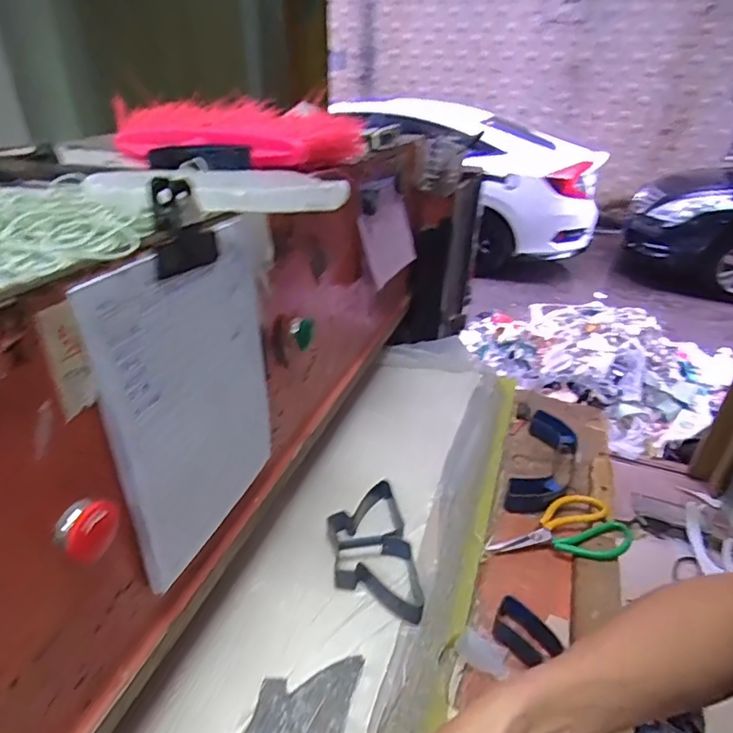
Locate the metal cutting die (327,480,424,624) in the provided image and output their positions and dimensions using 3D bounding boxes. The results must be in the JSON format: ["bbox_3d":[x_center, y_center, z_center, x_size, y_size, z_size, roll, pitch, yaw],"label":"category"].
[{"bbox_3d":[0.004,0.226,0.633,0.095,0.033,0.186,-4,30,-11],"label":"metal cutting die"}]

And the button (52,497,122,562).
[{"bbox_3d":[-0.184,0.107,0.335,0.024,0.029,0.038,9,30,12],"label":"button"}]

